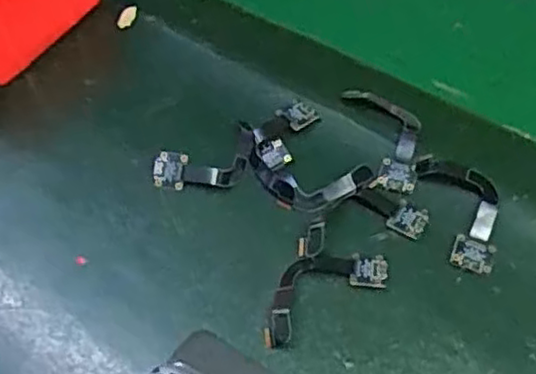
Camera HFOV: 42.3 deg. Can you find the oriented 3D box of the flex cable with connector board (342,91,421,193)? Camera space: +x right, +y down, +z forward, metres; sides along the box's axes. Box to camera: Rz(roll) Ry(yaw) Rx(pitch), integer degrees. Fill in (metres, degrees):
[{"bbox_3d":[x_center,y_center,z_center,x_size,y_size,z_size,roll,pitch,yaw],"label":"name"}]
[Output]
[{"bbox_3d":[0.072,-0.032,0.414,0.036,0.010,0.076,-9,53,-3],"label":"flex cable with connector board"}]

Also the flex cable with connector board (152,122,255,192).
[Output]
[{"bbox_3d":[-0.036,-0.014,0.411,0.064,0.008,0.032,-19,55,-10],"label":"flex cable with connector board"}]

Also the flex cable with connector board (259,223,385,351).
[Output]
[{"bbox_3d":[0.026,0.053,0.358,0.049,0.005,0.072,30,61,22],"label":"flex cable with connector board"}]

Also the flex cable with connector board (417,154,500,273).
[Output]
[{"bbox_3d":[0.108,0.011,0.374,0.035,0.012,0.069,-11,53,-4],"label":"flex cable with connector board"}]

